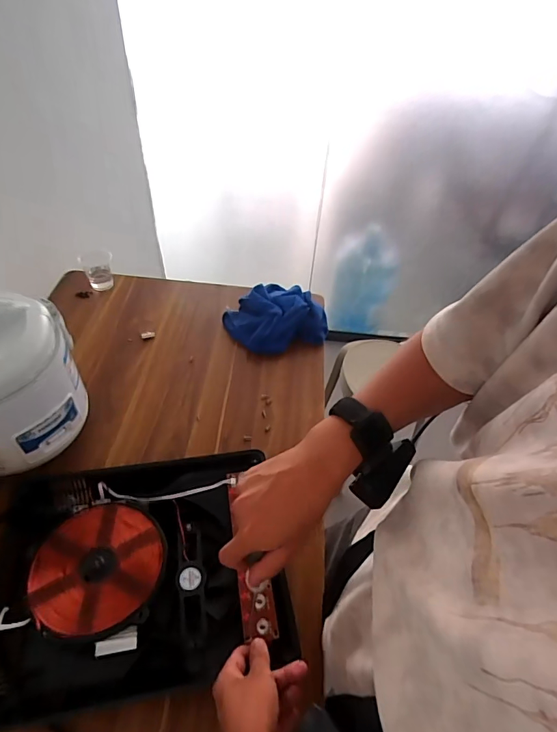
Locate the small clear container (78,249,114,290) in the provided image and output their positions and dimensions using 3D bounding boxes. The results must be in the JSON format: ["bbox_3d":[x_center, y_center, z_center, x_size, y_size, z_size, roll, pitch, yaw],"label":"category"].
[{"bbox_3d":[-0.420,-0.226,0.980,0.069,0.066,0.078,-8,49,-12],"label":"small clear container"}]

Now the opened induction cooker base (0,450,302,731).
[{"bbox_3d":[-0.184,0.257,0.537,0.361,0.057,0.272,-6,48,-10],"label":"opened induction cooker base"}]

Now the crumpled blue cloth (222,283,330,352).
[{"bbox_3d":[-0.010,-0.101,0.888,0.185,0.070,0.170,-18,52,-20],"label":"crumpled blue cloth"}]

